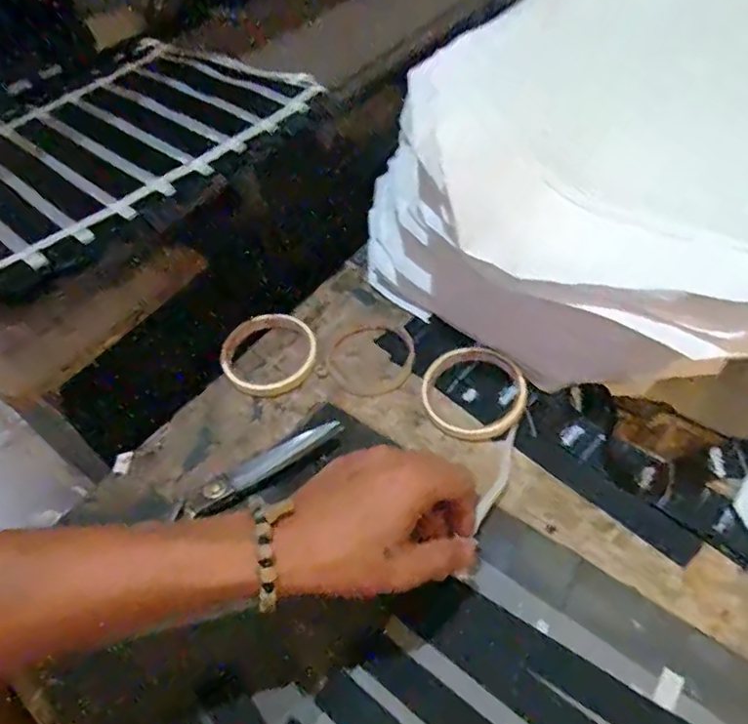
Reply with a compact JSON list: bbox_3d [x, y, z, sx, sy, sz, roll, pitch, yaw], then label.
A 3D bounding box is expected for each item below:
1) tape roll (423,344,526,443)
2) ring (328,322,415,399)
[{"bbox_3d":[0.085,0.024,0.500,0.083,0.015,0.090,-5,50,6],"label":"tape roll"},{"bbox_3d":[-0.002,-0.004,0.543,0.080,0.005,0.086,-5,50,6],"label":"ring"}]

